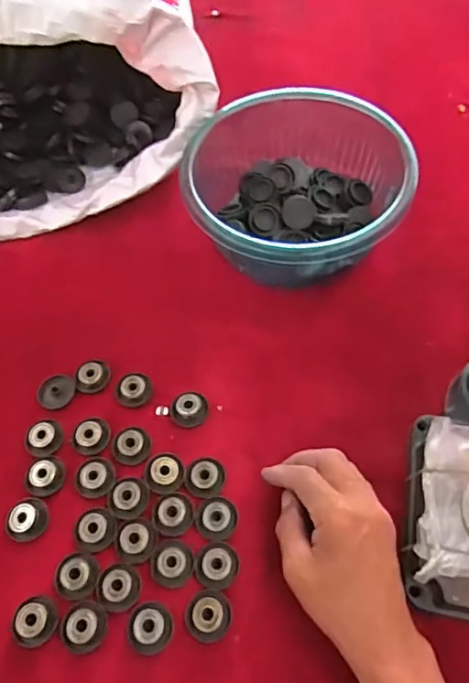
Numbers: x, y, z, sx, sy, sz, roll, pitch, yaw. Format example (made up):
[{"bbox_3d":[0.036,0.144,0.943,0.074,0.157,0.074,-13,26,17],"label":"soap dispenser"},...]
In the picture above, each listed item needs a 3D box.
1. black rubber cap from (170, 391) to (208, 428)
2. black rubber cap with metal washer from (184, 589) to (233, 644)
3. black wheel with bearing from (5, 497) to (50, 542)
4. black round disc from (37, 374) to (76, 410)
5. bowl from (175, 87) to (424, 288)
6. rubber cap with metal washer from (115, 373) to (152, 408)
[{"bbox_3d":[-0.039,0.058,0.457,0.032,0.015,0.026,-8,60,-1],"label":"black rubber cap"},{"bbox_3d":[-0.019,0.196,0.379,0.031,0.011,0.032,6,60,7],"label":"black rubber cap with metal washer"},{"bbox_3d":[-0.163,0.140,0.419,0.030,0.008,0.033,-2,60,3],"label":"black wheel with bearing"},{"bbox_3d":[-0.161,0.047,0.482,0.032,0.011,0.033,-2,60,3],"label":"black round disc"},{"bbox_3d":[0.059,-0.152,0.522,0.200,0.103,0.191,-2,60,3],"label":"bowl"},{"bbox_3d":[-0.090,0.043,0.472,0.030,0.010,0.030,-2,60,3],"label":"rubber cap with metal washer"}]

